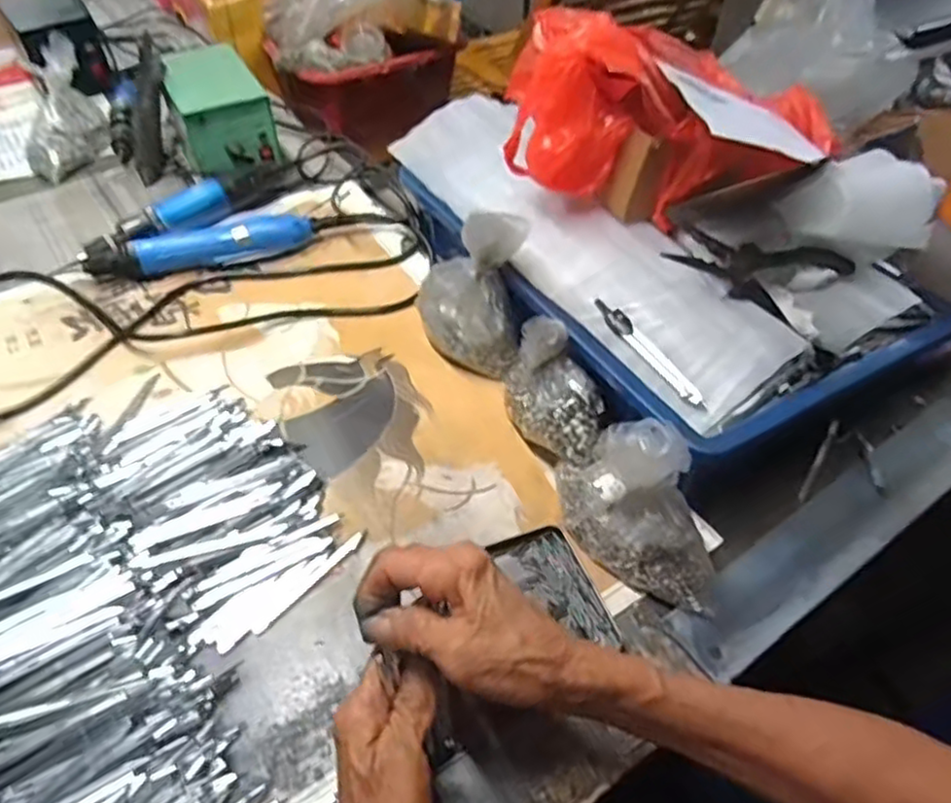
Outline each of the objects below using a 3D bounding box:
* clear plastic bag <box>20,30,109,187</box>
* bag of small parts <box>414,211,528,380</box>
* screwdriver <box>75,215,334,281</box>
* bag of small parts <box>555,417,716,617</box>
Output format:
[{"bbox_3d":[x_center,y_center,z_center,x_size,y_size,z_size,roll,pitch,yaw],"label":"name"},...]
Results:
[{"bbox_3d":[-0.486,-0.338,0.800,0.094,0.113,0.112,-22,50,-21],"label":"clear plastic bag"},{"bbox_3d":[-0.006,-0.088,0.560,0.083,0.124,0.074,0,46,-1],"label":"bag of small parts"},{"bbox_3d":[-0.265,-0.157,0.682,0.232,0.034,0.050,-10,47,-11],"label":"screwdriver"},{"bbox_3d":[0.108,0.057,0.437,0.078,0.104,0.125,-10,47,-11],"label":"bag of small parts"}]

